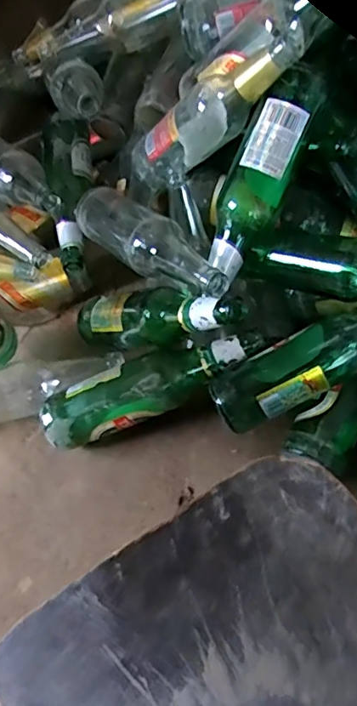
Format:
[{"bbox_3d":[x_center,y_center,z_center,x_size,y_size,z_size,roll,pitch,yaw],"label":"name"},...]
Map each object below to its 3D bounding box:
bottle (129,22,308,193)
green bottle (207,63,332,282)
[{"bbox_3d":[0.029,-0.261,0.615,0.071,0.265,0.069,41,60,-19],"label":"bottle"},{"bbox_3d":[0.093,-0.191,0.594,0.060,0.077,0.222,29,102,21],"label":"green bottle"}]

